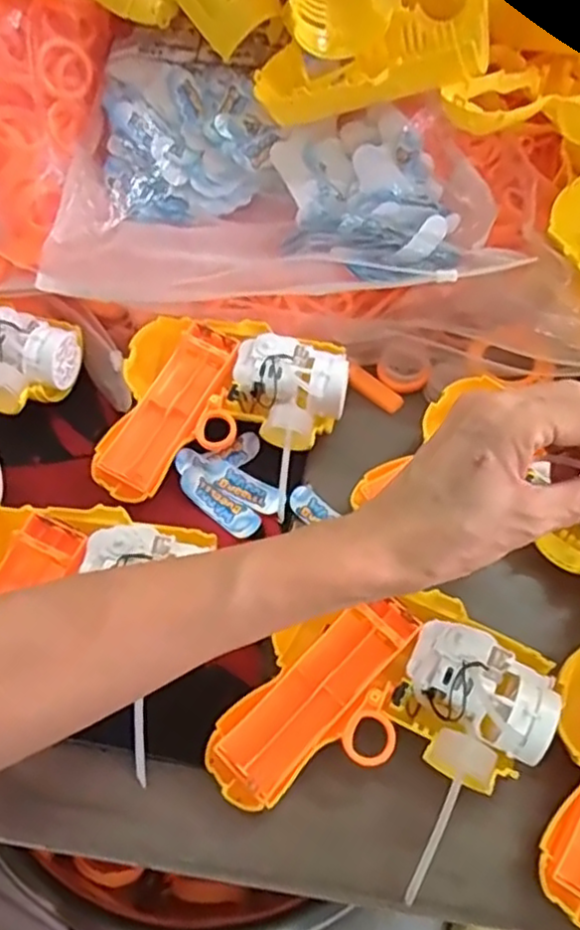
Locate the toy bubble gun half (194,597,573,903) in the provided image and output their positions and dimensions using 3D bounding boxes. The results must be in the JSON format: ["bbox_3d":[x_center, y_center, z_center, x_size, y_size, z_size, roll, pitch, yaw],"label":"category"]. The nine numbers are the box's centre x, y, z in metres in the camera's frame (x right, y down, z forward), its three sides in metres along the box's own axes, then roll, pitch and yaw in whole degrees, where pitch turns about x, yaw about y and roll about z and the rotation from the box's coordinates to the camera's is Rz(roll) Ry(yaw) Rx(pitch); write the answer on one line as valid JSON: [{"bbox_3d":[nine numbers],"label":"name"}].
[{"bbox_3d":[0.045,0.119,0.322,0.131,0.033,0.129,26,63,14],"label":"toy bubble gun half"}]

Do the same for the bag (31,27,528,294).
[{"bbox_3d":[-0.008,-0.185,0.445,0.262,0.060,0.164,1,81,-2],"label":"bag"}]

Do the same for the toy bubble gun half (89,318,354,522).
[{"bbox_3d":[-0.039,-0.033,0.410,0.134,0.037,0.117,10,60,5],"label":"toy bubble gun half"}]

